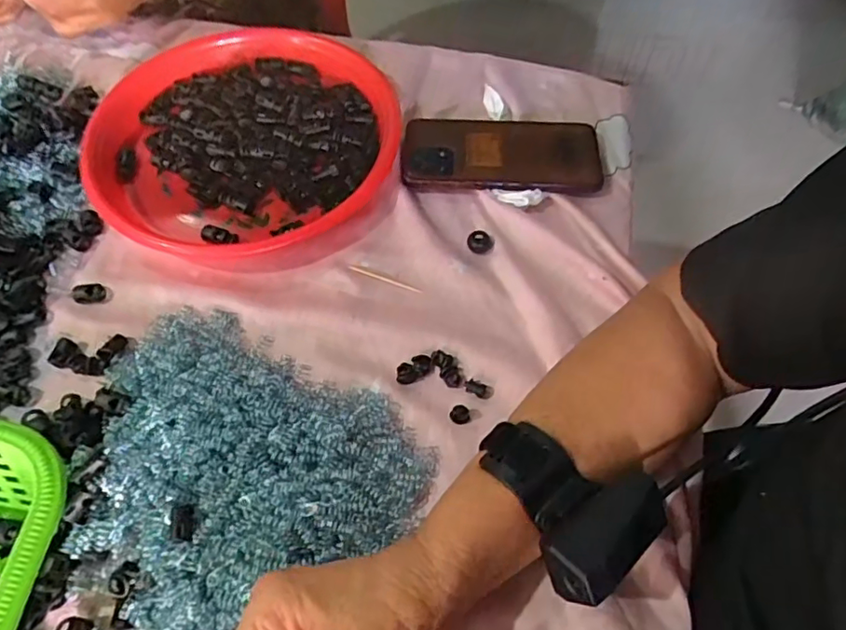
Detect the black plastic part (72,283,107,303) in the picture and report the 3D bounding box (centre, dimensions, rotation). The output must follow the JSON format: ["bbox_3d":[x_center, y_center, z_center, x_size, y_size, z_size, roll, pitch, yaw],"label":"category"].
[{"bbox_3d":[-0.248,-0.016,0.426,0.024,0.006,0.016,-6,60,-3],"label":"black plastic part"}]

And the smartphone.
[{"bbox_3d":[0.068,-0.138,0.491,0.166,0.014,0.087,6,60,3],"label":"smartphone"}]

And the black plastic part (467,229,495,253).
[{"bbox_3d":[0.045,-0.057,0.448,0.020,0.005,0.019,0,60,0],"label":"black plastic part"}]

